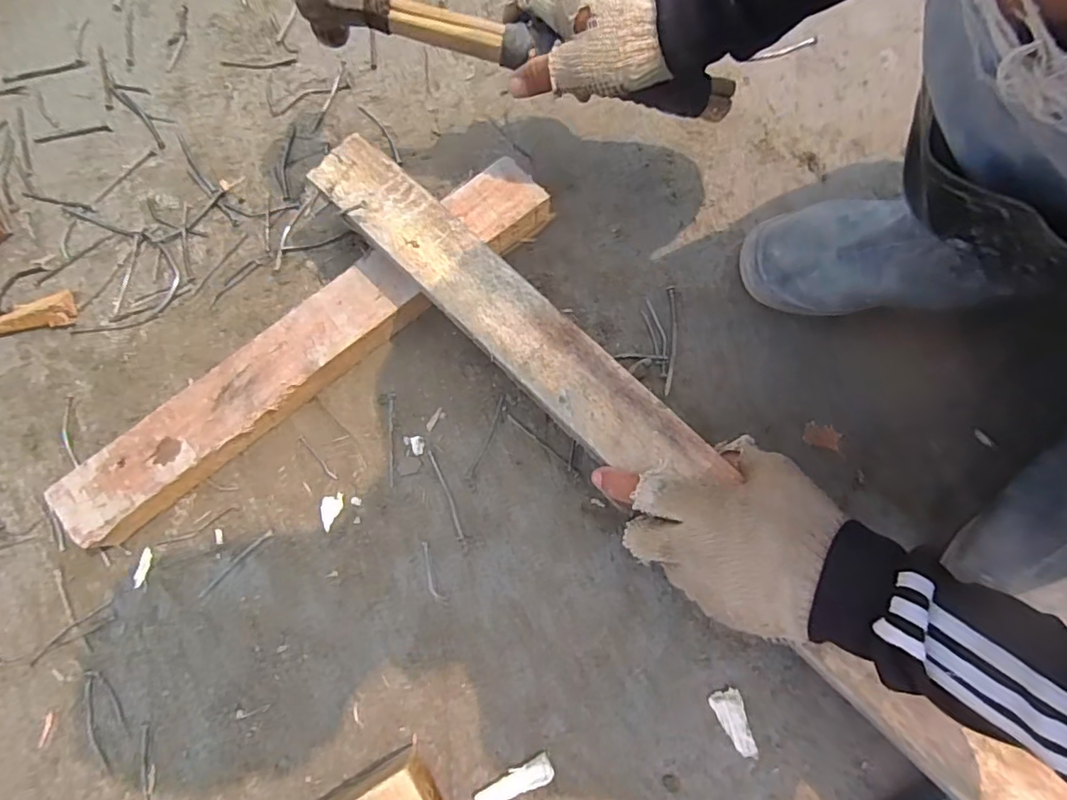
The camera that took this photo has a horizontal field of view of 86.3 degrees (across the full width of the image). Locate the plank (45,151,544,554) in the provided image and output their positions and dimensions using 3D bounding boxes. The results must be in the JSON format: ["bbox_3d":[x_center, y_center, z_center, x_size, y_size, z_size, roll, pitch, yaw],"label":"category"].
[{"bbox_3d":[-0.182,-0.049,0.478,0.452,0.043,0.071,-40,81,-8],"label":"plank"}]

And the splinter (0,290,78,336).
[{"bbox_3d":[-0.470,-0.068,0.500,0.129,0.011,0.030,-14,79,-3],"label":"splinter"}]

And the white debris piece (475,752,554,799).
[{"bbox_3d":[-0.014,0.288,0.428,0.059,0.005,0.019,-23,79,-5],"label":"white debris piece"}]

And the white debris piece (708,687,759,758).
[{"bbox_3d":[0.155,0.248,0.436,0.022,0.009,0.049,-21,79,-4],"label":"white debris piece"}]

